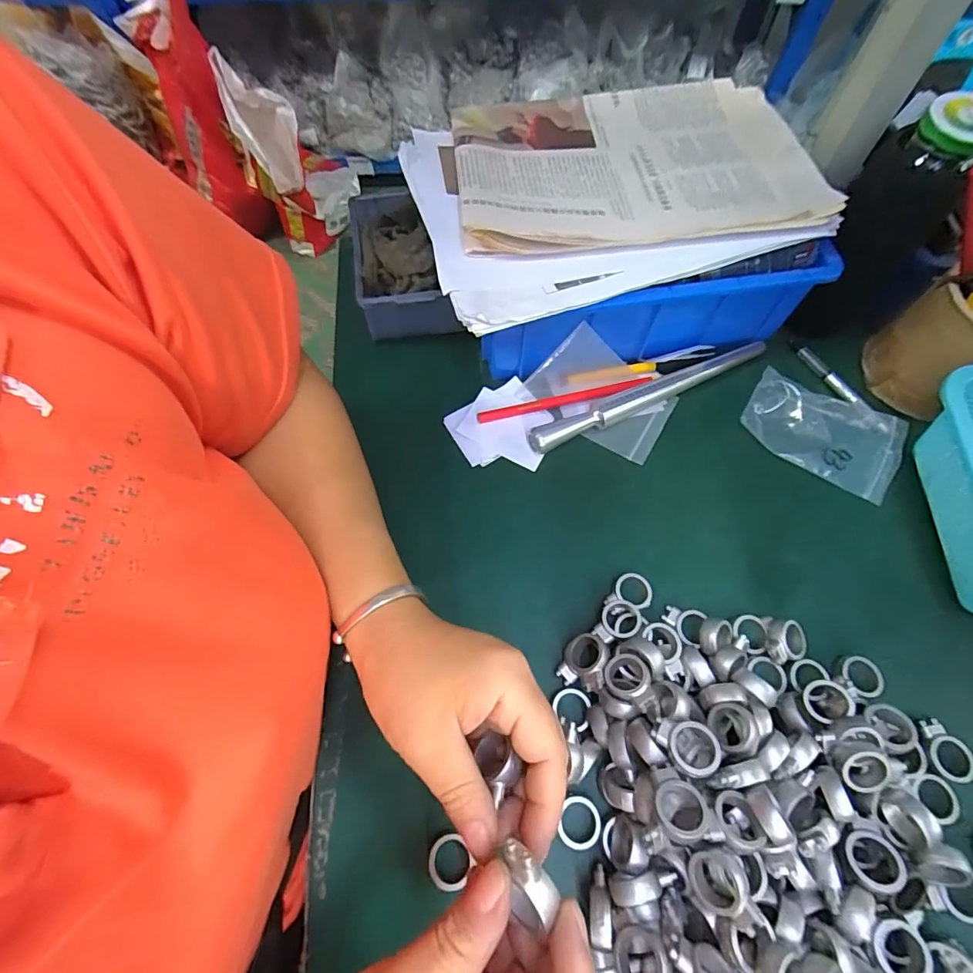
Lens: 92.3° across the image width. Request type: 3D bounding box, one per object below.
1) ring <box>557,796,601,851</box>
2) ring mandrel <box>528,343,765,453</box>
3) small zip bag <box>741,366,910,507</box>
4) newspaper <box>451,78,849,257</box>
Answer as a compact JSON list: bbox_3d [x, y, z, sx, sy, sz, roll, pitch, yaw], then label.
[{"bbox_3d":[0.055,0.194,0.270,0.023,0.005,0.025,0,64,0],"label":"ring"},{"bbox_3d":[0.140,-0.079,0.399,0.229,0.020,0.018,-24,67,-12],"label":"ring mandrel"},{"bbox_3d":[0.277,-0.045,0.387,0.119,0.014,0.079,27,67,12],"label":"small zip bag"},{"bbox_3d":[0.118,-0.266,0.385,0.277,0.029,0.187,-2,64,-1],"label":"newspaper"}]

